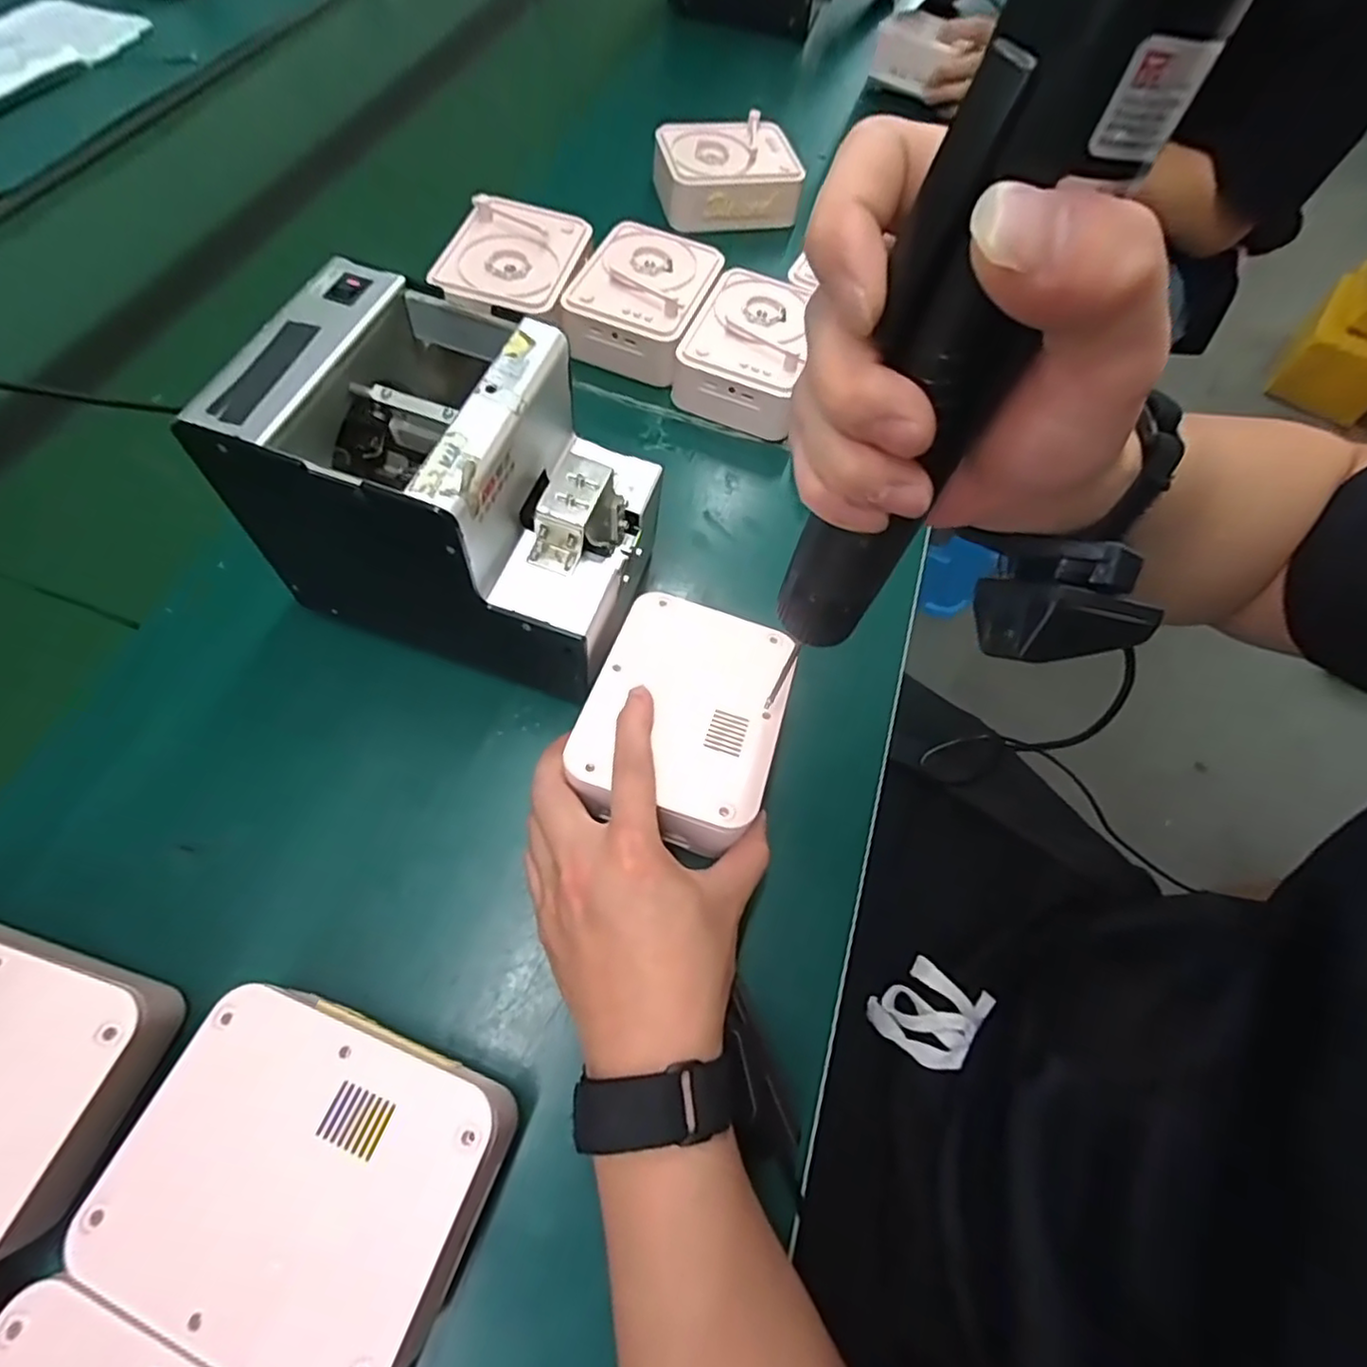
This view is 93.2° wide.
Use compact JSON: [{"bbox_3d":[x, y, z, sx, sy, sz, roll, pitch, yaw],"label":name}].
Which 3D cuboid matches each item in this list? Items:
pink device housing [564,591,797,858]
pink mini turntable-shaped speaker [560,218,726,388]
[{"bbox_3d":[0.002,0.013,0.342,0.096,0.024,0.128,16,62,6],"label":"pink device housing"},{"bbox_3d":[-0.030,-0.307,0.521,0.100,0.054,0.127,16,63,5],"label":"pink mini turntable-shaped speaker"}]

